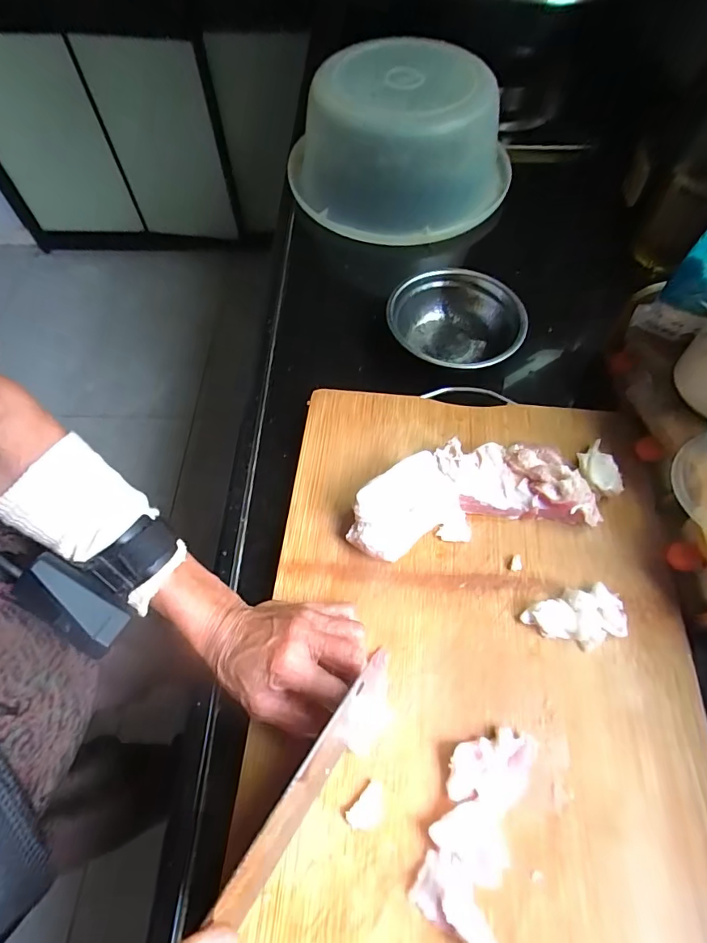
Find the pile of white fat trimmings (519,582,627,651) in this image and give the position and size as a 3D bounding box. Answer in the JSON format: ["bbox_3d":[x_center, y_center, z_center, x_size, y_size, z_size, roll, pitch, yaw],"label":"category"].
[{"bbox_3d":[0.178,0.117,0.362,0.078,0.018,0.043,-18,63,-8],"label":"pile of white fat trimmings"}]

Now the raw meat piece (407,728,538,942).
[{"bbox_3d":[0.080,0.229,0.298,0.050,0.019,0.117,19,64,11],"label":"raw meat piece"}]

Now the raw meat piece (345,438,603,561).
[{"bbox_3d":[0.097,0.017,0.398,0.203,0.054,0.085,-11,62,-4],"label":"raw meat piece"}]

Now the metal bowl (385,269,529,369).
[{"bbox_3d":[0.115,-0.164,0.528,0.143,0.054,0.147,-1,62,1],"label":"metal bowl"}]

